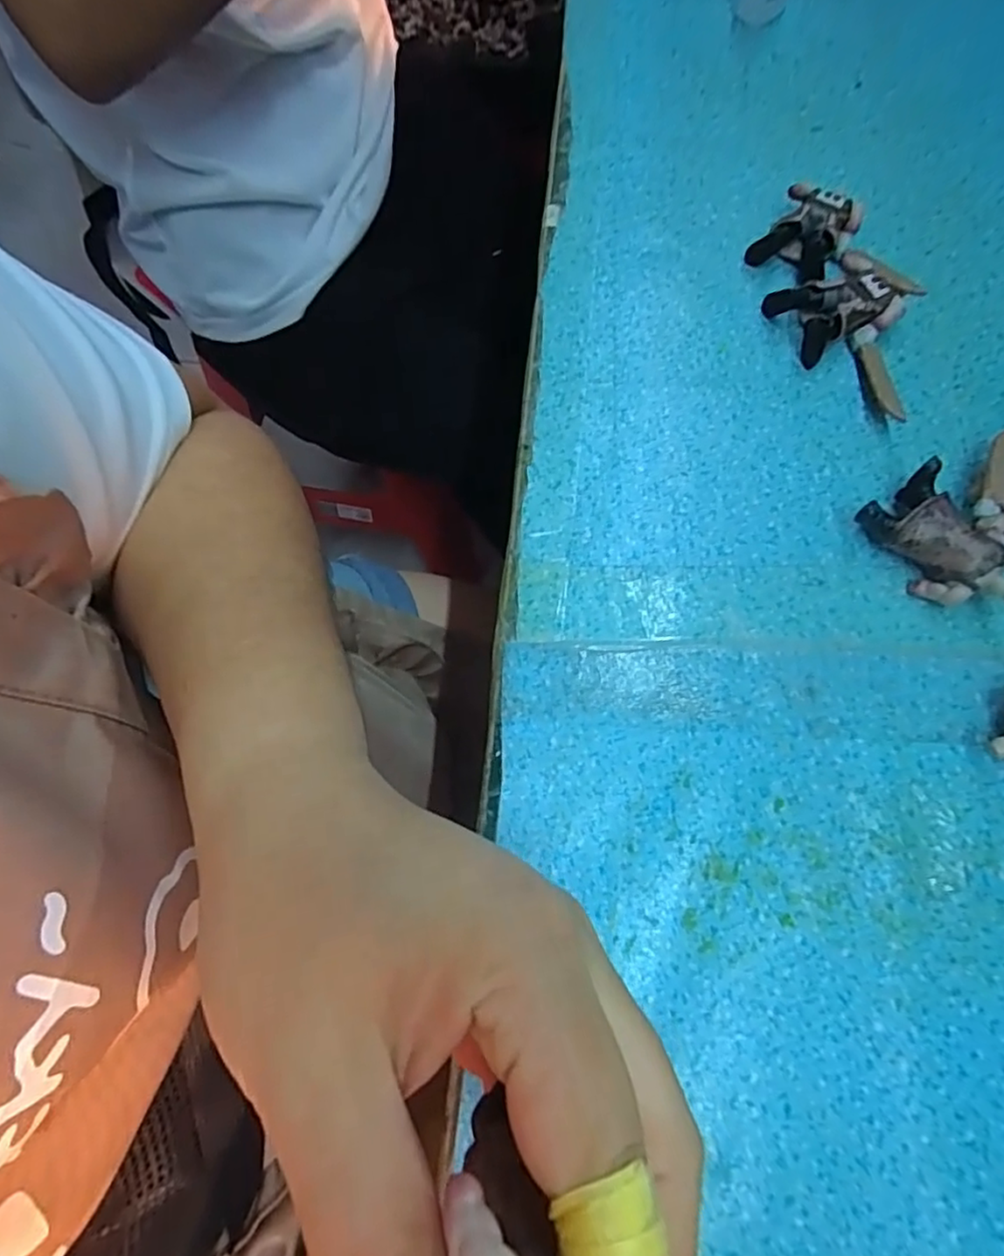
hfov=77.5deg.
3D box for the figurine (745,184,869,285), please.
[{"bbox_3d":[0.145,-0.187,0.297,0.038,0.018,0.042,30,73,13],"label":"figurine"}]

